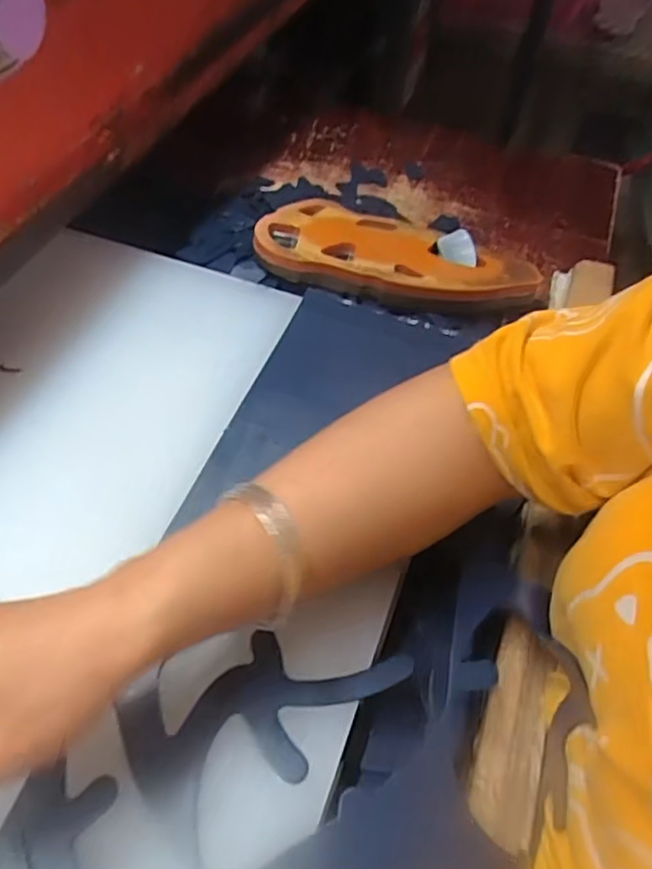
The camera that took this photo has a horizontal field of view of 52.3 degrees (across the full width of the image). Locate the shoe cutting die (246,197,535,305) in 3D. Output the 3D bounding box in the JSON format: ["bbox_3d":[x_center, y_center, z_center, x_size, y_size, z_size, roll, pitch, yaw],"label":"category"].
[{"bbox_3d":[0.062,-0.158,0.562,0.227,0.028,0.112,12,51,5],"label":"shoe cutting die"}]

